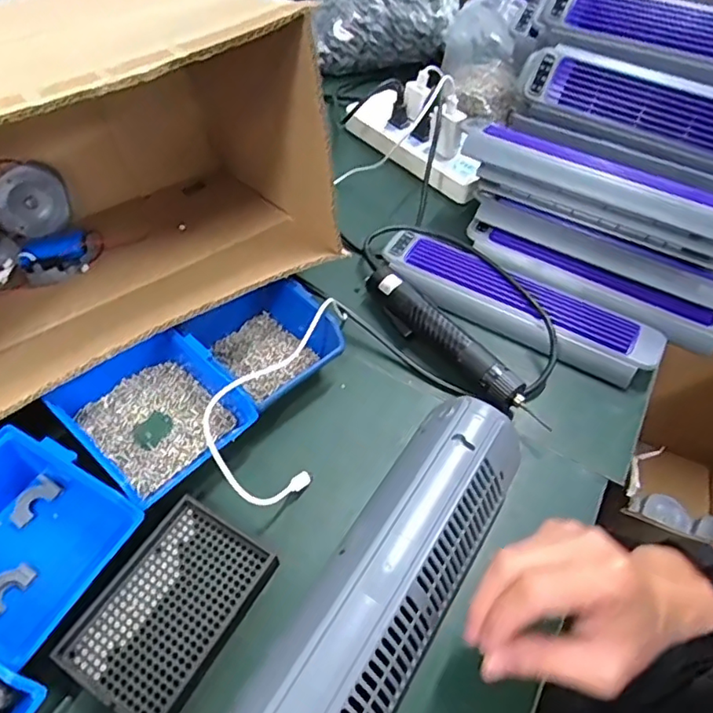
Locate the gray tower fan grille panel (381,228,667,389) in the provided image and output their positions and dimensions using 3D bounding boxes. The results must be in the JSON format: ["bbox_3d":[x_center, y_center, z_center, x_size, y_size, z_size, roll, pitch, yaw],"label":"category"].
[{"bbox_3d":[0.169,-0.061,0.596,0.293,0.020,0.077,25,55,15],"label":"gray tower fan grille panel"}]

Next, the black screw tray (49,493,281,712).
[{"bbox_3d":[-0.132,0.178,0.402,0.090,0.020,0.133,27,55,17],"label":"black screw tray"}]

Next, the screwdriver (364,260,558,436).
[{"bbox_3d":[0.086,-0.014,0.549,0.039,0.029,0.222,-31,60,-24],"label":"screwdriver"}]

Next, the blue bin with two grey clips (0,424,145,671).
[{"bbox_3d":[-0.244,0.132,0.405,0.144,0.071,0.121,25,55,15],"label":"blue bin with two grey clips"}]

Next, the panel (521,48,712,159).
[{"bbox_3d":[0.328,-0.254,0.584,0.304,0.061,0.035,24,22,11],"label":"panel"}]

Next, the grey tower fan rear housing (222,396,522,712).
[{"bbox_3d":[0.019,0.159,0.385,0.088,0.088,0.303,29,56,18],"label":"grey tower fan rear housing"}]

